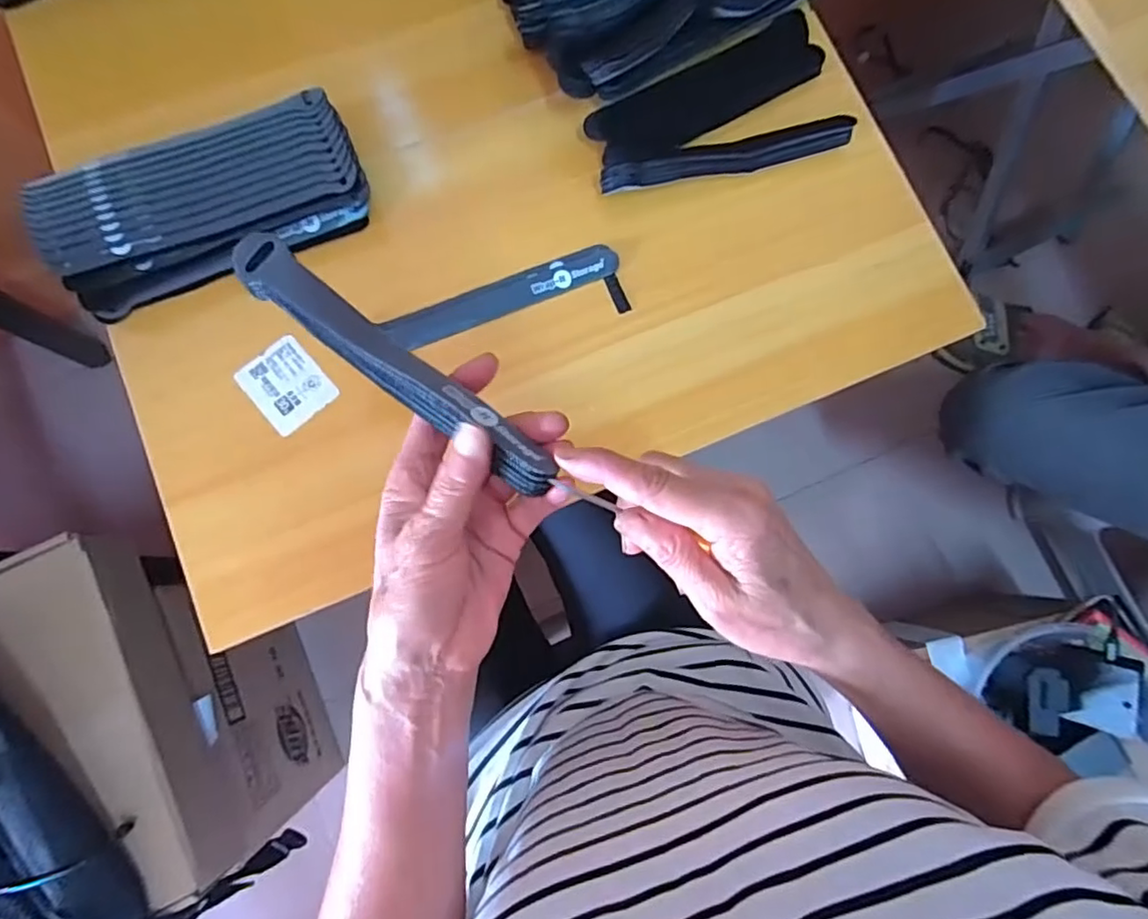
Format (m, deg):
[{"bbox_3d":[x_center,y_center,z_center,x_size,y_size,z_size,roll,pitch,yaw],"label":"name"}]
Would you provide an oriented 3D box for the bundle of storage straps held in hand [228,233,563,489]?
[{"bbox_3d":[-0.088,-0.047,0.290,0.198,0.015,0.024,36,81,15],"label":"bundle of storage straps held in hand"}]

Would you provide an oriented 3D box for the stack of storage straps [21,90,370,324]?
[{"bbox_3d":[-0.250,-0.179,0.425,0.201,0.061,0.087,-25,83,-6],"label":"stack of storage straps"}]

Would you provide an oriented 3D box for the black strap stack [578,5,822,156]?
[{"bbox_3d":[0.106,-0.283,0.475,0.199,0.026,0.046,-31,84,-7],"label":"black strap stack"}]

